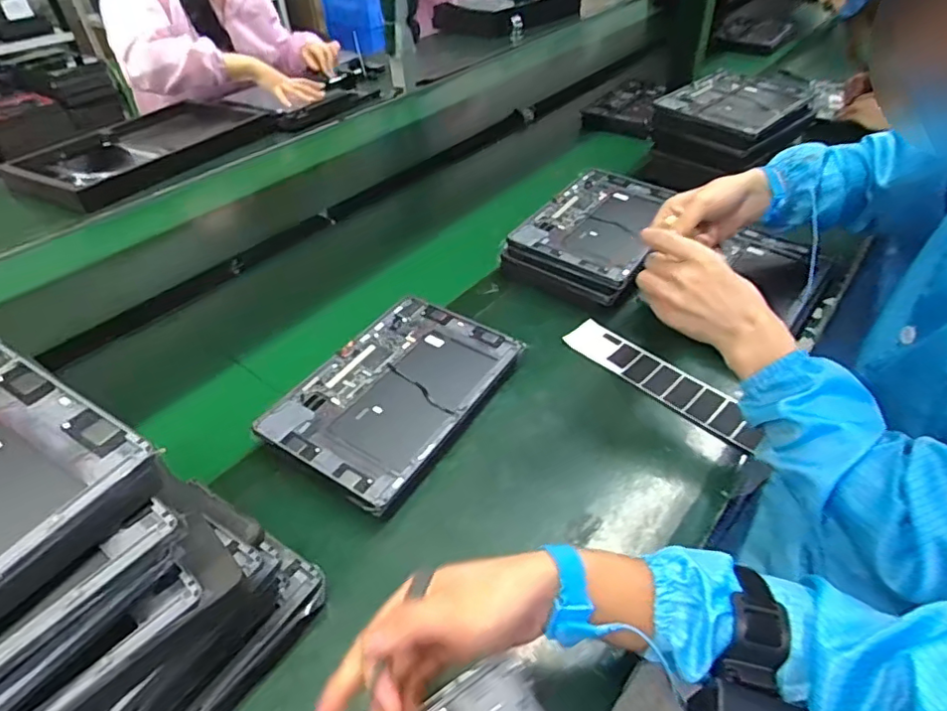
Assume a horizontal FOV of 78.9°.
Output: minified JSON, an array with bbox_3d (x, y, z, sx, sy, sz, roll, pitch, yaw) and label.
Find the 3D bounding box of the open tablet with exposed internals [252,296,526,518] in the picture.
[{"bbox_3d":[-0.081,0.037,0.615,0.170,0.033,0.258,23,48,27],"label":"open tablet with exposed internals"}]

